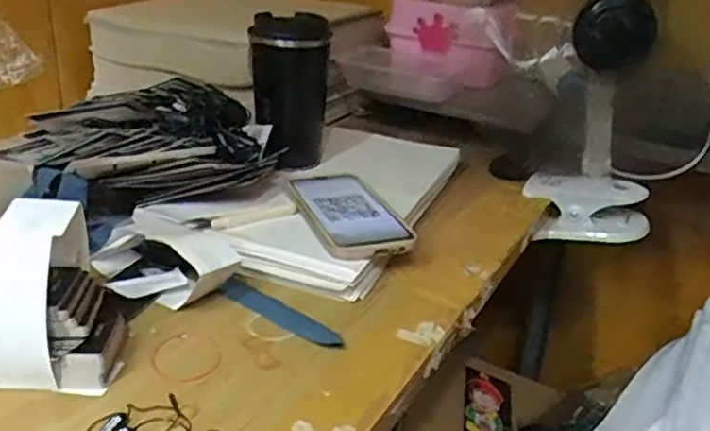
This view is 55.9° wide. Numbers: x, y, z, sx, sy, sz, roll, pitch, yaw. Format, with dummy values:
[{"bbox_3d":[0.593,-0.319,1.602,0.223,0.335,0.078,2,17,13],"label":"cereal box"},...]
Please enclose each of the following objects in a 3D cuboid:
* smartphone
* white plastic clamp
[{"bbox_3d":[-0.007,-0.006,0.615,0.080,0.008,0.158,-9,29,-19],"label":"smartphone"},{"bbox_3d":[0.260,-0.007,0.753,0.138,0.064,0.046,11,26,12],"label":"white plastic clamp"}]

